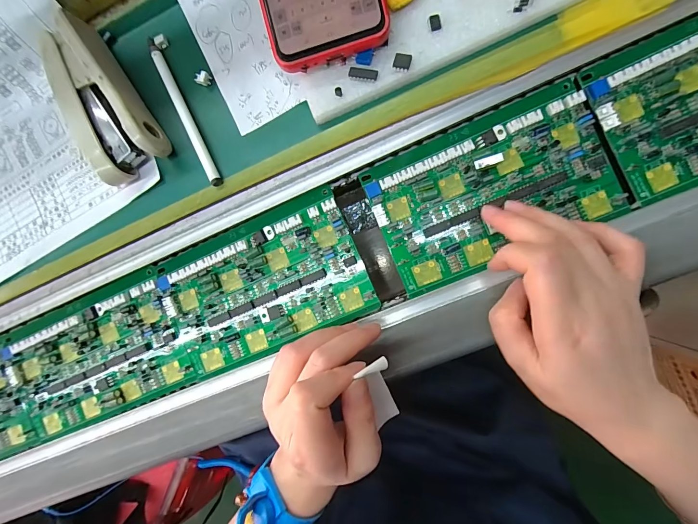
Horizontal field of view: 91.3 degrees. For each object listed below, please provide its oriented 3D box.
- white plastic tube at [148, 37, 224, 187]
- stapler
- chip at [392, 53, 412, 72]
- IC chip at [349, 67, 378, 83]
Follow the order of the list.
[{"bbox_3d":[-0.123,-0.111,0.252,0.008,0.012,0.124,-28,89,5],"label":"white plastic tube"},{"bbox_3d":[-0.183,-0.117,0.248,0.050,0.029,0.114,-32,88,5],"label":"stapler"},{"bbox_3d":[0.035,-0.130,0.222,0.011,0.005,0.010,15,92,5],"label":"chip"},{"bbox_3d":[0.009,-0.124,0.225,0.019,0.004,0.008,11,92,5],"label":"IC chip"}]

